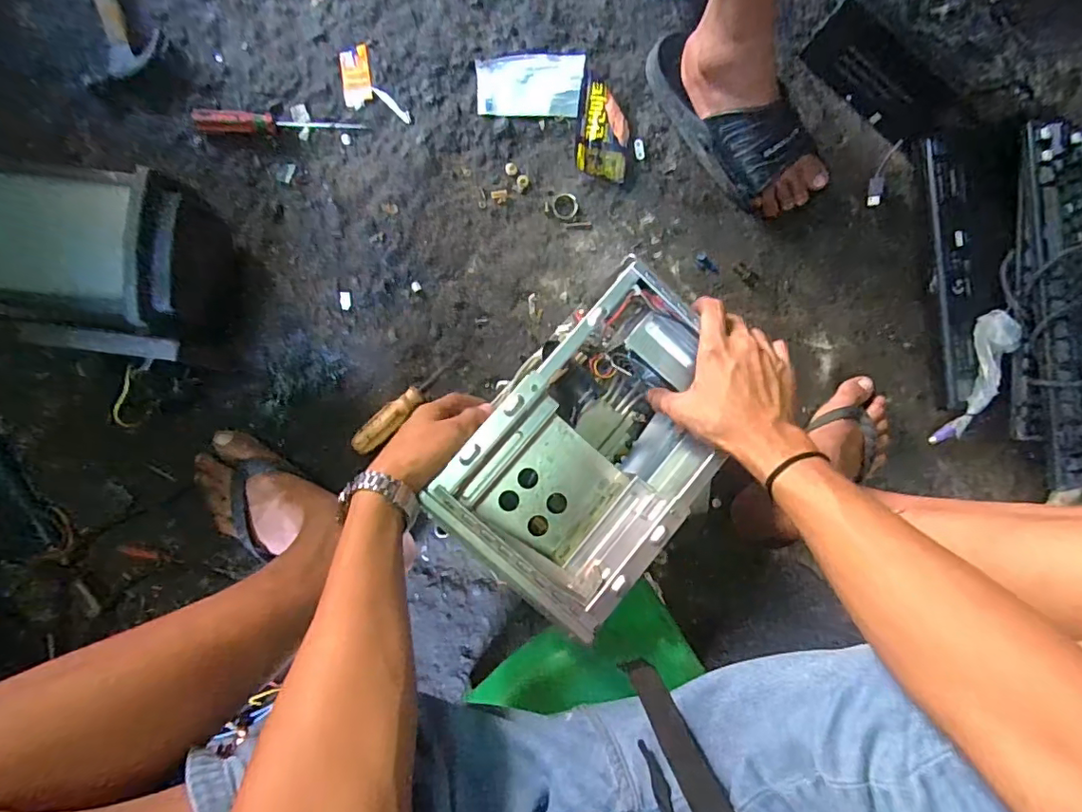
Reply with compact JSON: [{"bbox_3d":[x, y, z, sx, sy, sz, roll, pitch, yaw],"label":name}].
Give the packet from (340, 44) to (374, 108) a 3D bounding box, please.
[{"bbox_3d":[-0.222,-0.397,0.647,0.034,0.018,0.065,-4,87,-5],"label":"packet"}]

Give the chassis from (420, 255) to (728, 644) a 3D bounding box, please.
[{"bbox_3d":[0.051,0.038,0.533,0.178,0.167,0.267,40,84,-1],"label":"chassis"}]

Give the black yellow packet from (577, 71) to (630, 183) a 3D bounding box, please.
[{"bbox_3d":[0.078,-0.345,0.662,0.063,0.024,0.131,5,86,-4],"label":"black yellow packet"}]

